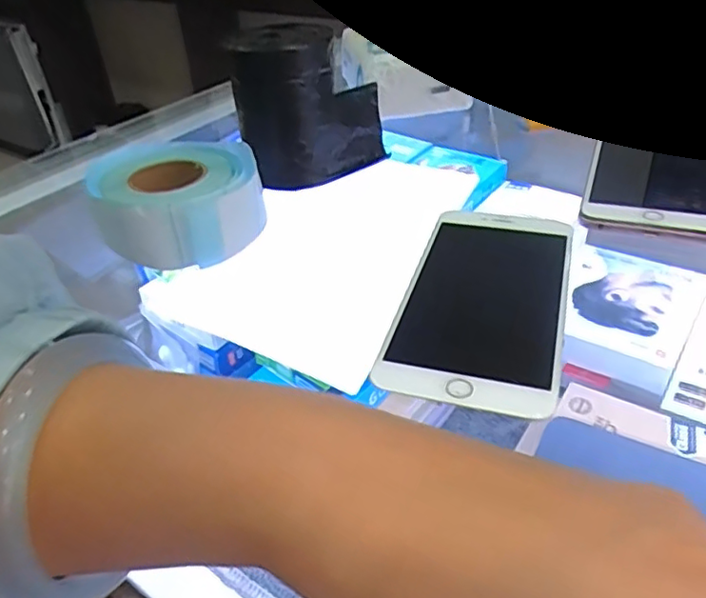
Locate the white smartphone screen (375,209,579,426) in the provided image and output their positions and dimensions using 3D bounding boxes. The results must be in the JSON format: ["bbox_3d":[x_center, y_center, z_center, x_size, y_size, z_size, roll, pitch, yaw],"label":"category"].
[{"bbox_3d":[0.065,-0.003,0.296,0.074,0.007,0.150,8,38,17],"label":"white smartphone screen"}]

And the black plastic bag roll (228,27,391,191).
[{"bbox_3d":[-0.029,-0.126,0.399,0.096,0.091,0.053,-3,36,2],"label":"black plastic bag roll"}]

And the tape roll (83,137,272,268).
[{"bbox_3d":[-0.101,-0.058,0.354,0.096,0.042,0.092,-15,37,-14],"label":"tape roll"}]

